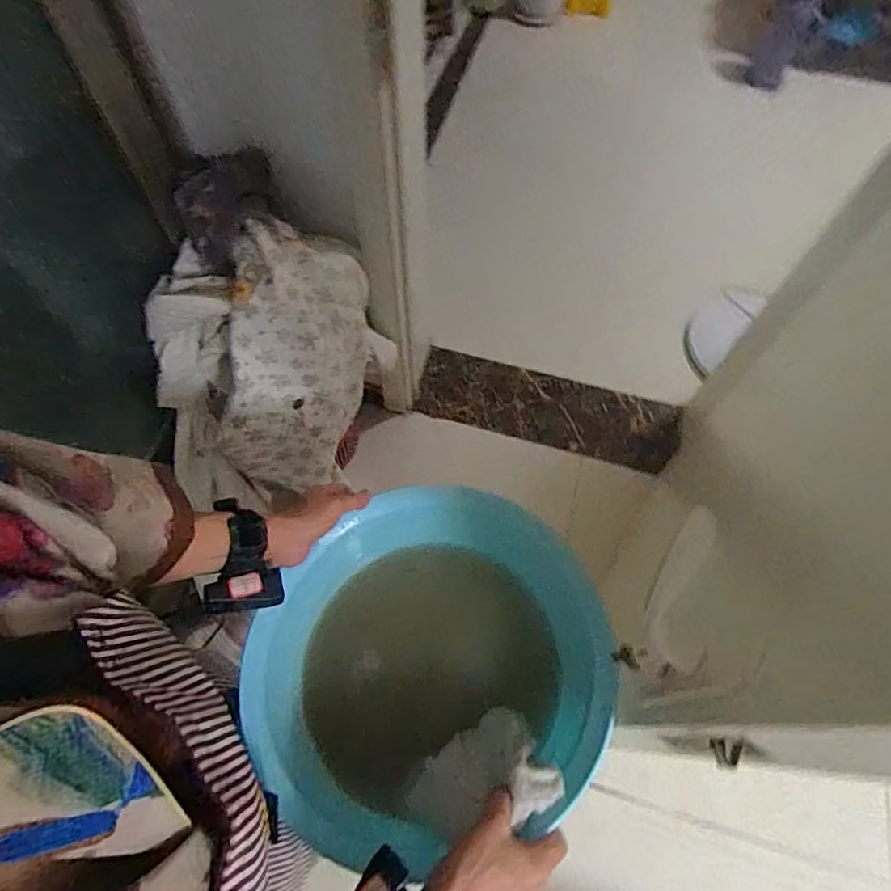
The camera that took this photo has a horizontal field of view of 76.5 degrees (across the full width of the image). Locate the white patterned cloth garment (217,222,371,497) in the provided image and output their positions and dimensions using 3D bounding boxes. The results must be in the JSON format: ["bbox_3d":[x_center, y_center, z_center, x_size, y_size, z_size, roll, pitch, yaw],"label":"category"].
[{"bbox_3d":[-0.270,-0.148,1.067,0.185,0.361,0.395,15,64,8],"label":"white patterned cloth garment"}]

